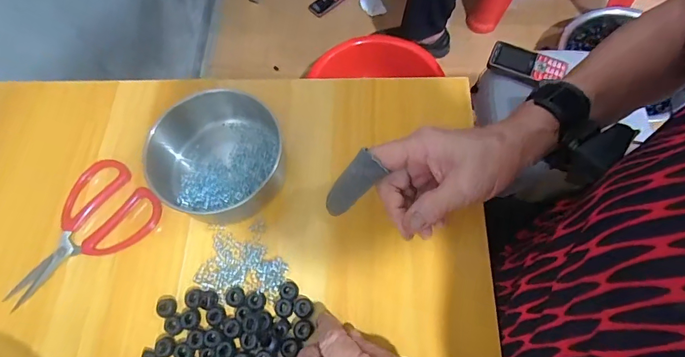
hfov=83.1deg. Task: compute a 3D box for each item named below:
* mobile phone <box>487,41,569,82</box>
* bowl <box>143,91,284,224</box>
[{"bbox_3d":[0.322,-0.201,0.674,0.124,0.012,0.054,21,70,11],"label":"mobile phone"},{"bbox_3d":[-0.123,-0.025,0.388,0.118,0.069,0.125,-1,67,2],"label":"bowl"}]

